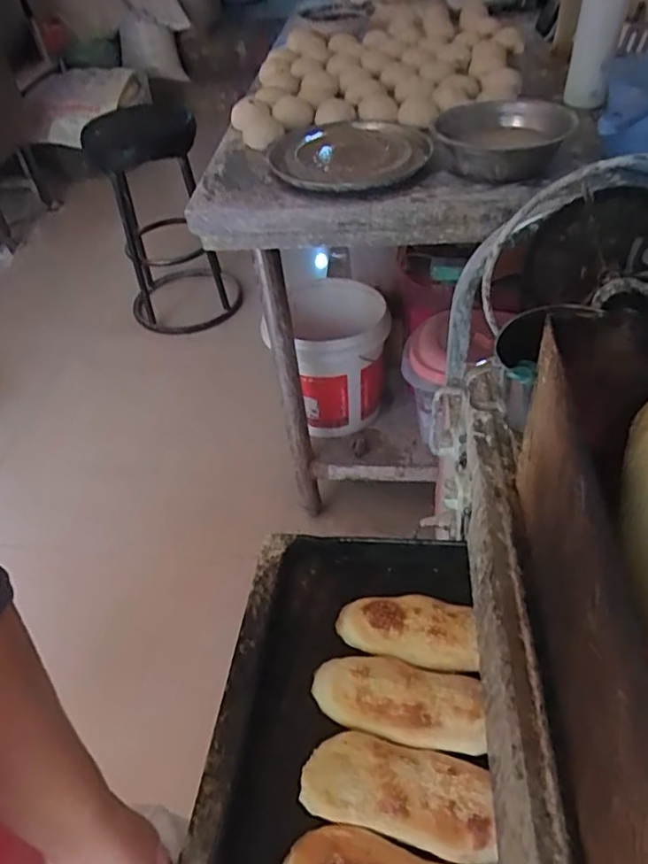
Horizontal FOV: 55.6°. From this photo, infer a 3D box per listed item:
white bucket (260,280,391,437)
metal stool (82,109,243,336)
[{"bbox_3d":[0.011,-0.148,1.335,0.241,0.273,0.236,-3,45,3],"label":"white bucket"},{"bbox_3d":[-0.458,-0.593,1.814,0.341,0.655,0.364,-17,46,-10],"label":"metal stool"}]

